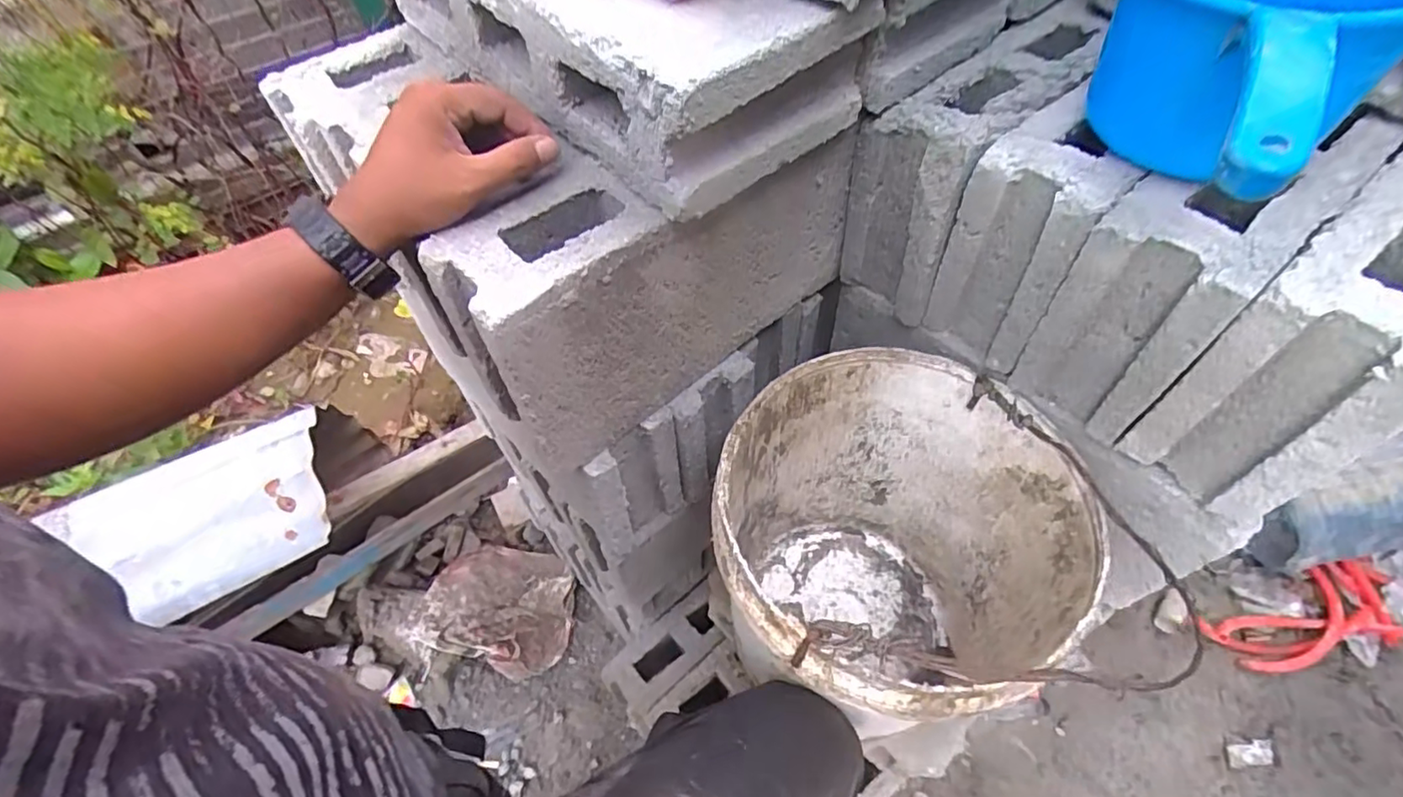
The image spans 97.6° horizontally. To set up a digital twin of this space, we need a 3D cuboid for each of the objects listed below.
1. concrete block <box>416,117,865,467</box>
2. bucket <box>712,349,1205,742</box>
[{"bbox_3d":[-0.024,-0.108,0.518,0.345,0.190,0.095,-36,60,-21],"label":"concrete block"},{"bbox_3d":[0.170,0.181,0.635,0.296,0.365,0.297,-1,54,2],"label":"bucket"}]

